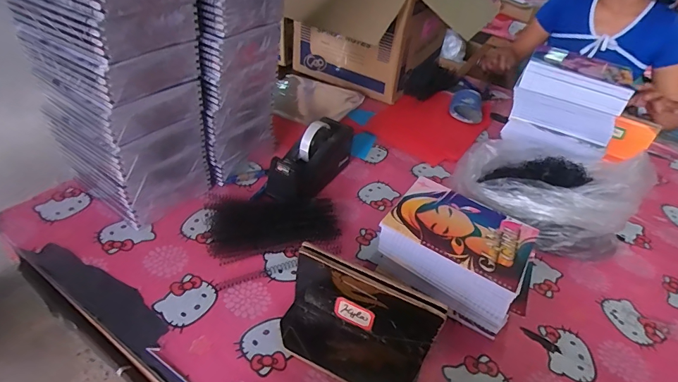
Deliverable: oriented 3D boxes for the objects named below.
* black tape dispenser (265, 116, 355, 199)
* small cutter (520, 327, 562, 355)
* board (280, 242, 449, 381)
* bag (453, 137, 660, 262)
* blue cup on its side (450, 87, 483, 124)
[{"bbox_3d":[-0.047,-0.068,0.764,0.092,0.106,0.229,20,41,14],"label":"black tape dispenser"},{"bbox_3d":[0.292,0.216,0.572,0.058,0.004,0.014,27,43,22],"label":"small cutter"},{"bbox_3d":[0.017,0.165,0.502,0.198,0.119,0.082,22,41,16],"label":"board"},{"bbox_3d":[0.384,-0.014,0.748,0.300,0.155,0.239,23,42,18],"label":"bag"},{"bbox_3d":[0.348,-0.230,1.075,0.088,0.049,0.117,16,40,10],"label":"blue cup on its side"}]

